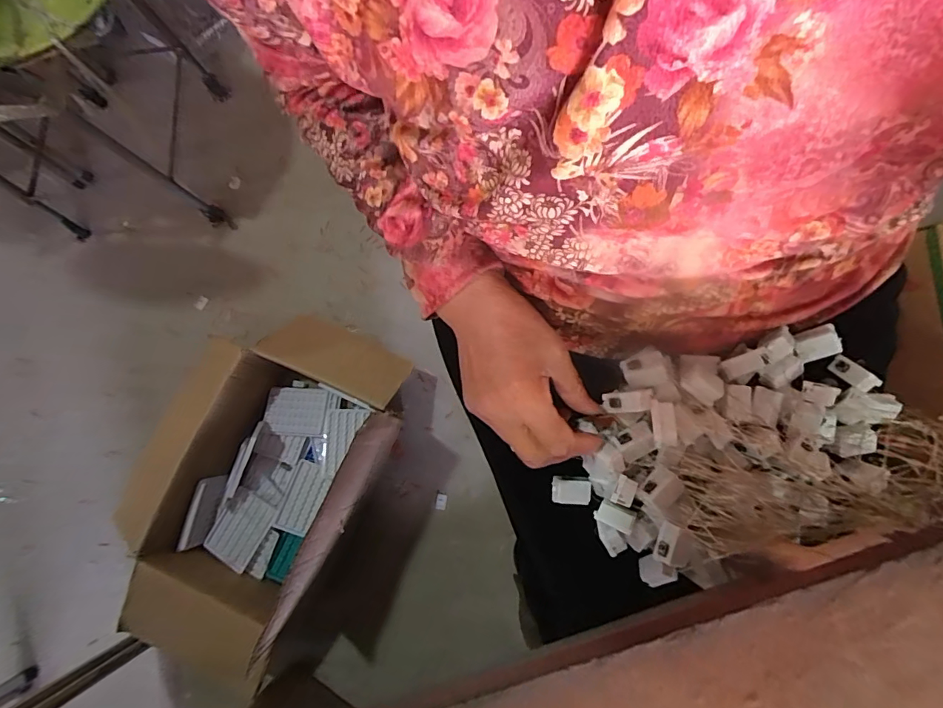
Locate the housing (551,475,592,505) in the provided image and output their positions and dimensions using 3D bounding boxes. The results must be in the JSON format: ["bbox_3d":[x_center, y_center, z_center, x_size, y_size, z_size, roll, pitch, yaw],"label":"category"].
[{"bbox_3d":[0.075,0.102,0.352,0.027,0.009,0.020,2,80,4],"label":"housing"}]

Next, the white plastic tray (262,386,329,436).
[{"bbox_3d":[-0.342,0.110,0.910,0.120,0.017,0.093,2,79,0],"label":"white plastic tray"}]

